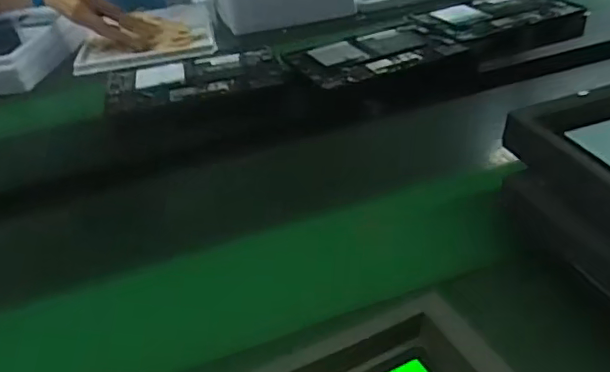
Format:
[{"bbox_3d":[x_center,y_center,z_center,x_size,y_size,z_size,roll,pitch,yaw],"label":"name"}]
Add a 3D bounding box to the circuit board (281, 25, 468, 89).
[{"bbox_3d":[0.100,-0.206,0.870,0.236,0.010,0.159,-19,38,-18],"label":"circuit board"}]

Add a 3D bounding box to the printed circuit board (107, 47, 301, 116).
[{"bbox_3d":[-0.161,-0.160,0.850,0.263,0.017,0.166,-10,36,-7],"label":"printed circuit board"}]

